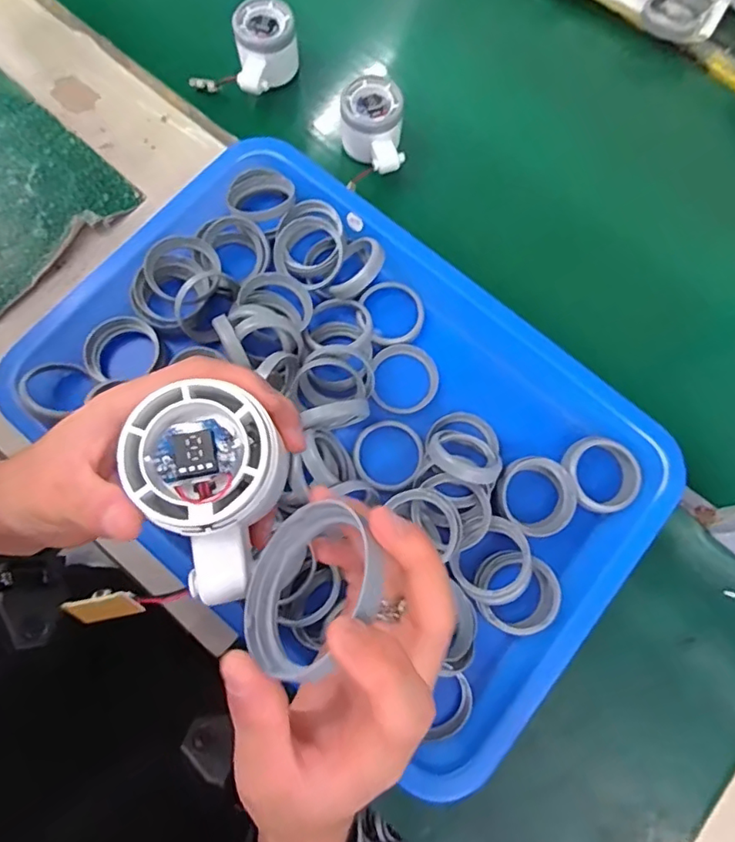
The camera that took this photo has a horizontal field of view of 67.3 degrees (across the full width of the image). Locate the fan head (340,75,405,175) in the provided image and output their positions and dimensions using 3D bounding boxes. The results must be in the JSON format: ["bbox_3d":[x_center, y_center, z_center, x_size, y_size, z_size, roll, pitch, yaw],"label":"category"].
[{"bbox_3d":[0.003,-0.277,0.522,0.060,0.042,0.082,-3,77,-2],"label":"fan head"}]

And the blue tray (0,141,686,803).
[{"bbox_3d":[-0.013,-0.005,0.441,0.469,0.058,0.320,40,79,7],"label":"blue tray"}]

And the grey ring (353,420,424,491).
[{"bbox_3d":[0.018,0.027,0.450,0.061,0.012,0.058,4,66,-9],"label":"grey ring"}]

